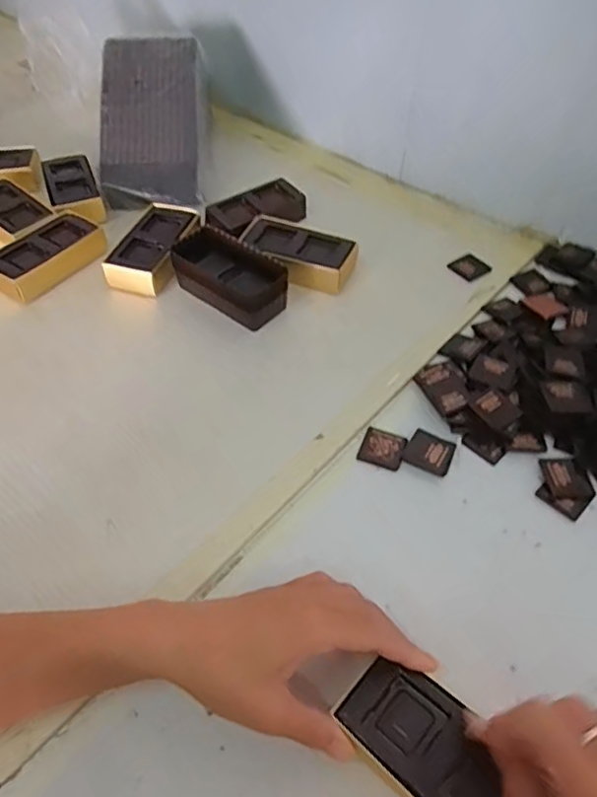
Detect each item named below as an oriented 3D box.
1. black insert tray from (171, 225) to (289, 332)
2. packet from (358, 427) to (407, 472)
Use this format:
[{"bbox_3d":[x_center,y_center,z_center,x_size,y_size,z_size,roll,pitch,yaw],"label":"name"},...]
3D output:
[{"bbox_3d":[-0.066,-0.115,0.578,0.121,0.050,0.071,35,58,27],"label":"black insert tray"},{"bbox_3d":[0.067,0.040,0.473,0.034,0.004,0.034,16,52,14],"label":"packet"}]

